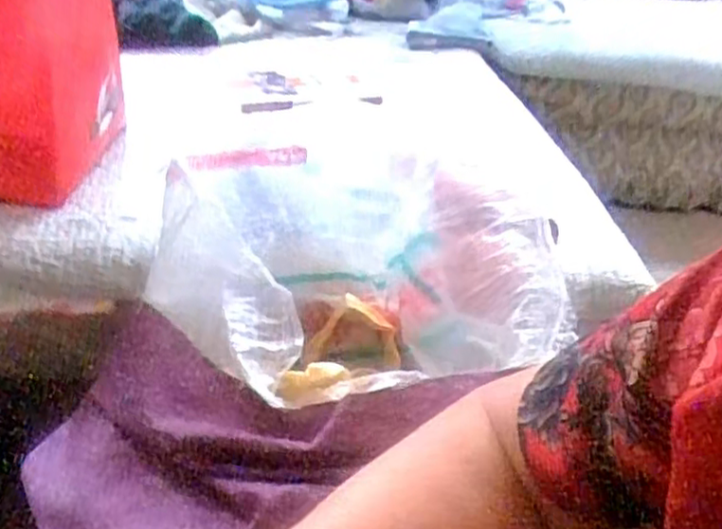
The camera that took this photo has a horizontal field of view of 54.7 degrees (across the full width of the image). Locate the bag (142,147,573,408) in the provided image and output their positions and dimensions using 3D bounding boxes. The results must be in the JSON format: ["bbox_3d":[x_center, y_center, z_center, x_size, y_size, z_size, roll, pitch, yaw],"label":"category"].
[{"bbox_3d":[0.000,0.021,0.597,0.320,0.169,0.225,-2,31,-12],"label":"bag"}]

